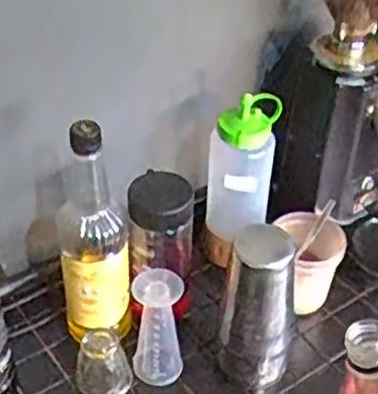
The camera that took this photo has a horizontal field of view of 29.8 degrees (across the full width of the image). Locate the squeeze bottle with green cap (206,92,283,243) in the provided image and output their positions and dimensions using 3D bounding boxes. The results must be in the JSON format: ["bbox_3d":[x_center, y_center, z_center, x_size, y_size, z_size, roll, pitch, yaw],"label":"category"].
[{"bbox_3d":[0.064,-0.031,0.859,0.080,0.183,0.066,4,39,3],"label":"squeeze bottle with green cap"}]

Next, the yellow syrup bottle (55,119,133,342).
[{"bbox_3d":[-0.101,0.048,0.750,0.073,0.284,0.068,-5,40,-7],"label":"yellow syrup bottle"}]

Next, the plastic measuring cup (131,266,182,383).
[{"bbox_3d":[-0.034,0.138,0.752,0.050,0.126,0.050,1,40,-1],"label":"plastic measuring cup"}]

